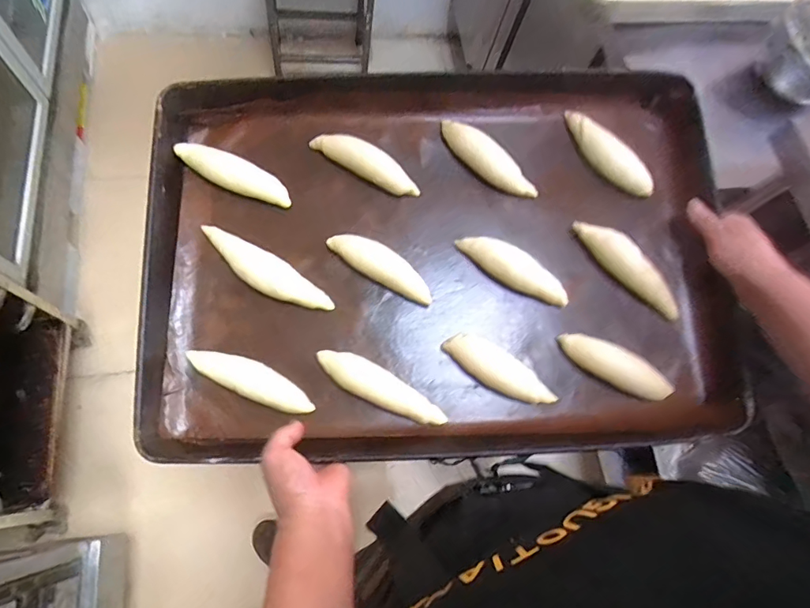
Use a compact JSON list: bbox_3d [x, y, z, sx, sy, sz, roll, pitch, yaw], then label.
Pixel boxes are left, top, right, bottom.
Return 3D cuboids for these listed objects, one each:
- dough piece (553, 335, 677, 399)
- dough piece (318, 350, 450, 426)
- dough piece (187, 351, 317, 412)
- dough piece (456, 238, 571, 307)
[{"bbox_3d":[0.223,0.068,0.499,0.120,0.029,0.033,23,73,9],"label":"dough piece"},{"bbox_3d":[-0.025,0.088,0.490,0.141,0.024,0.034,25,73,9],"label":"dough piece"},{"bbox_3d":[-0.157,0.079,0.483,0.133,0.022,0.034,21,72,8],"label":"dough piece"},{"bbox_3d":[0.121,-0.041,0.519,0.132,0.028,0.032,27,73,10],"label":"dough piece"}]

